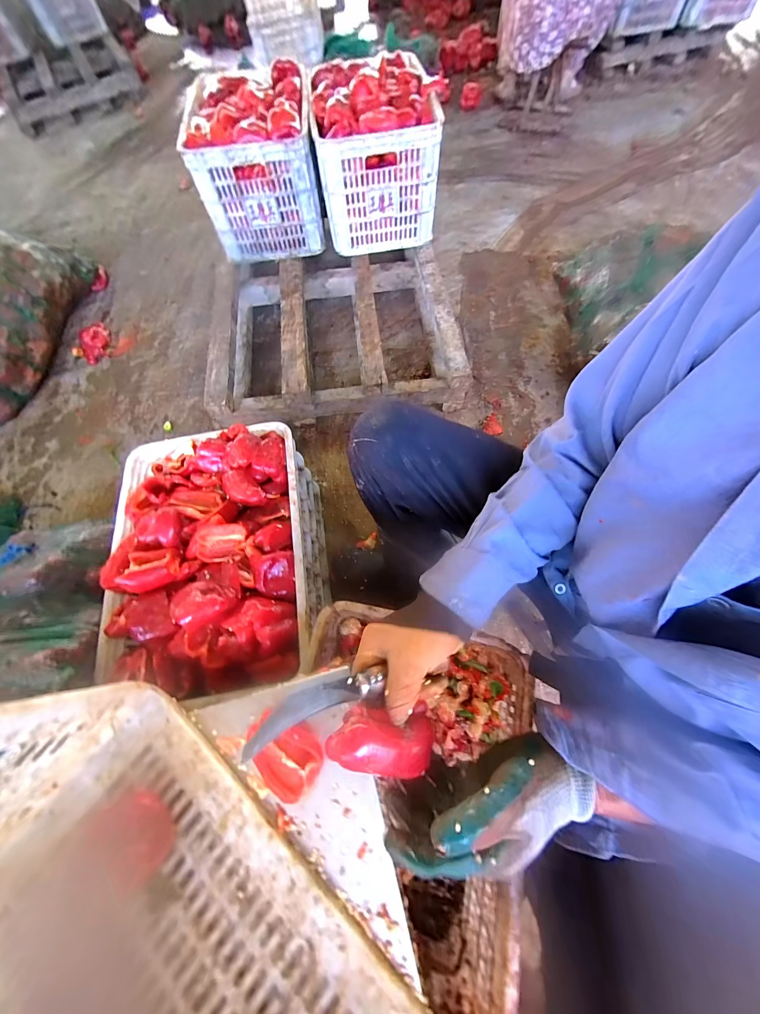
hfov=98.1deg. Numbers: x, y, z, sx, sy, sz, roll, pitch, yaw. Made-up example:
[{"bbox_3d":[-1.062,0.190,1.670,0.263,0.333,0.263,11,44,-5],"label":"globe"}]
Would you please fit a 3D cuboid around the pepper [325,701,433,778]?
[{"bbox_3d":[-0.002,0.223,0.316,0.100,0.052,0.054,14,53,-26],"label":"pepper"}]

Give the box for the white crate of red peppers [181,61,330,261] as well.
[{"bbox_3d":[-0.390,-1.112,1.088,0.354,0.297,0.432,-9,68,0],"label":"white crate of red peppers"}]

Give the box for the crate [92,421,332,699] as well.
[{"bbox_3d":[-0.320,0.101,0.700,0.349,0.305,0.484,-11,68,-1],"label":"crate"}]

